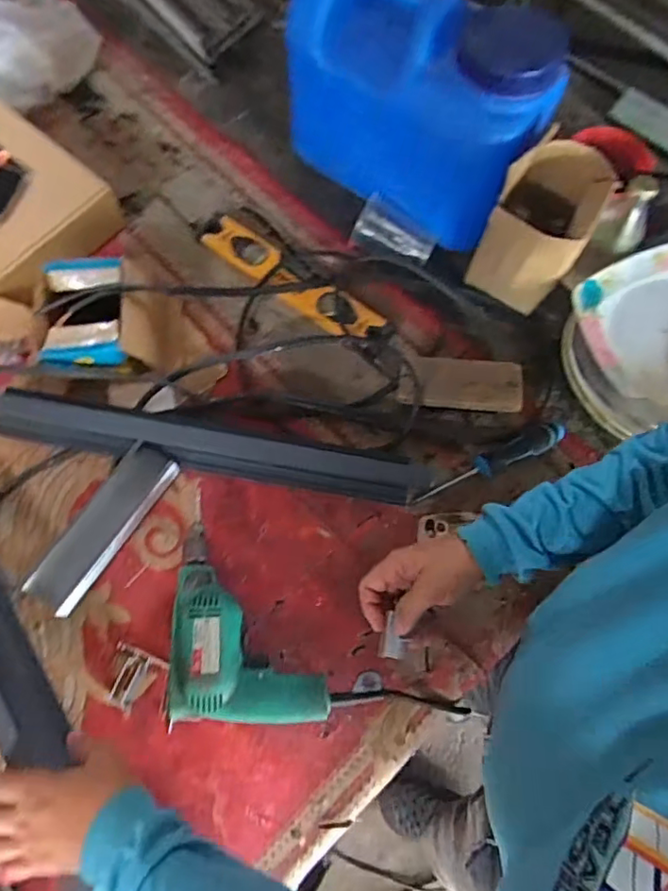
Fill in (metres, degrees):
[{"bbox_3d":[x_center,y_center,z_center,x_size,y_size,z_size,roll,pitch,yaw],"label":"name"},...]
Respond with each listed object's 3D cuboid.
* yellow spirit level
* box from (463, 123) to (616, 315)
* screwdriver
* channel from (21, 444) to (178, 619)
[{"bbox_3d":[-0.057,-0.221,0.742,0.256,0.020,0.057,36,73,11],"label":"yellow spirit level"},{"bbox_3d":[0.241,-0.252,0.681,0.107,0.165,0.141,30,72,8],"label":"box"},{"bbox_3d":[0.183,0.020,0.670,0.196,0.027,0.029,-24,73,-10],"label":"screwdriver"},{"bbox_3d":[-0.252,0.088,0.634,0.056,0.028,0.194,32,73,9],"label":"channel"}]

